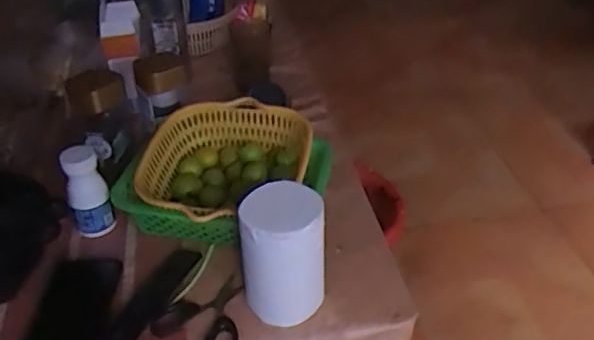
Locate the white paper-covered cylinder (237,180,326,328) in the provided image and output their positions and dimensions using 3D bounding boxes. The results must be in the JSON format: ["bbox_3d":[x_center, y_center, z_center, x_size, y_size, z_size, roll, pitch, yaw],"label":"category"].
[{"bbox_3d":[-0.012,0.086,0.597,0.080,0.130,0.067,0,36,2],"label":"white paper-covered cylinder"}]

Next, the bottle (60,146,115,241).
[{"bbox_3d":[-0.251,0.028,0.700,0.044,0.108,0.043,-19,39,-22],"label":"bottle"}]

